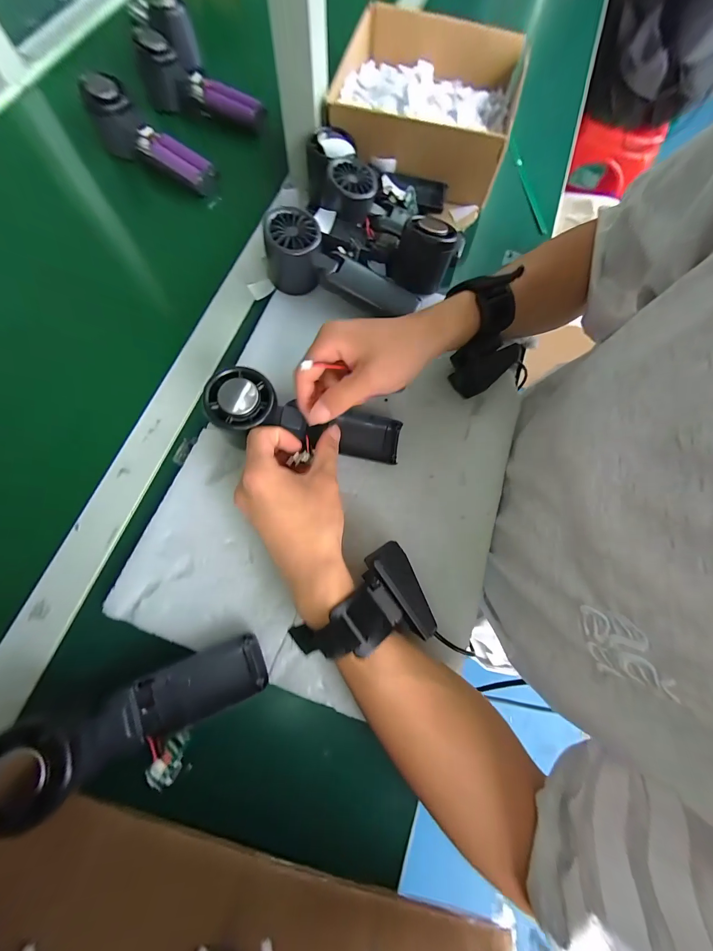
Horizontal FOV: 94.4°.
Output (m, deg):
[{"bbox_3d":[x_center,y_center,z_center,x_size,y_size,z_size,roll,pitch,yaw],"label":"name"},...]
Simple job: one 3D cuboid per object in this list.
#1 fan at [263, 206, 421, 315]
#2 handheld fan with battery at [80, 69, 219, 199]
[{"bbox_3d":[-0.015,-0.202,0.336,0.159,0.054,0.053,19,74,-9],"label":"fan"},{"bbox_3d":[-0.243,-0.396,0.397,0.153,0.051,0.047,31,75,-6],"label":"handheld fan with battery"}]

